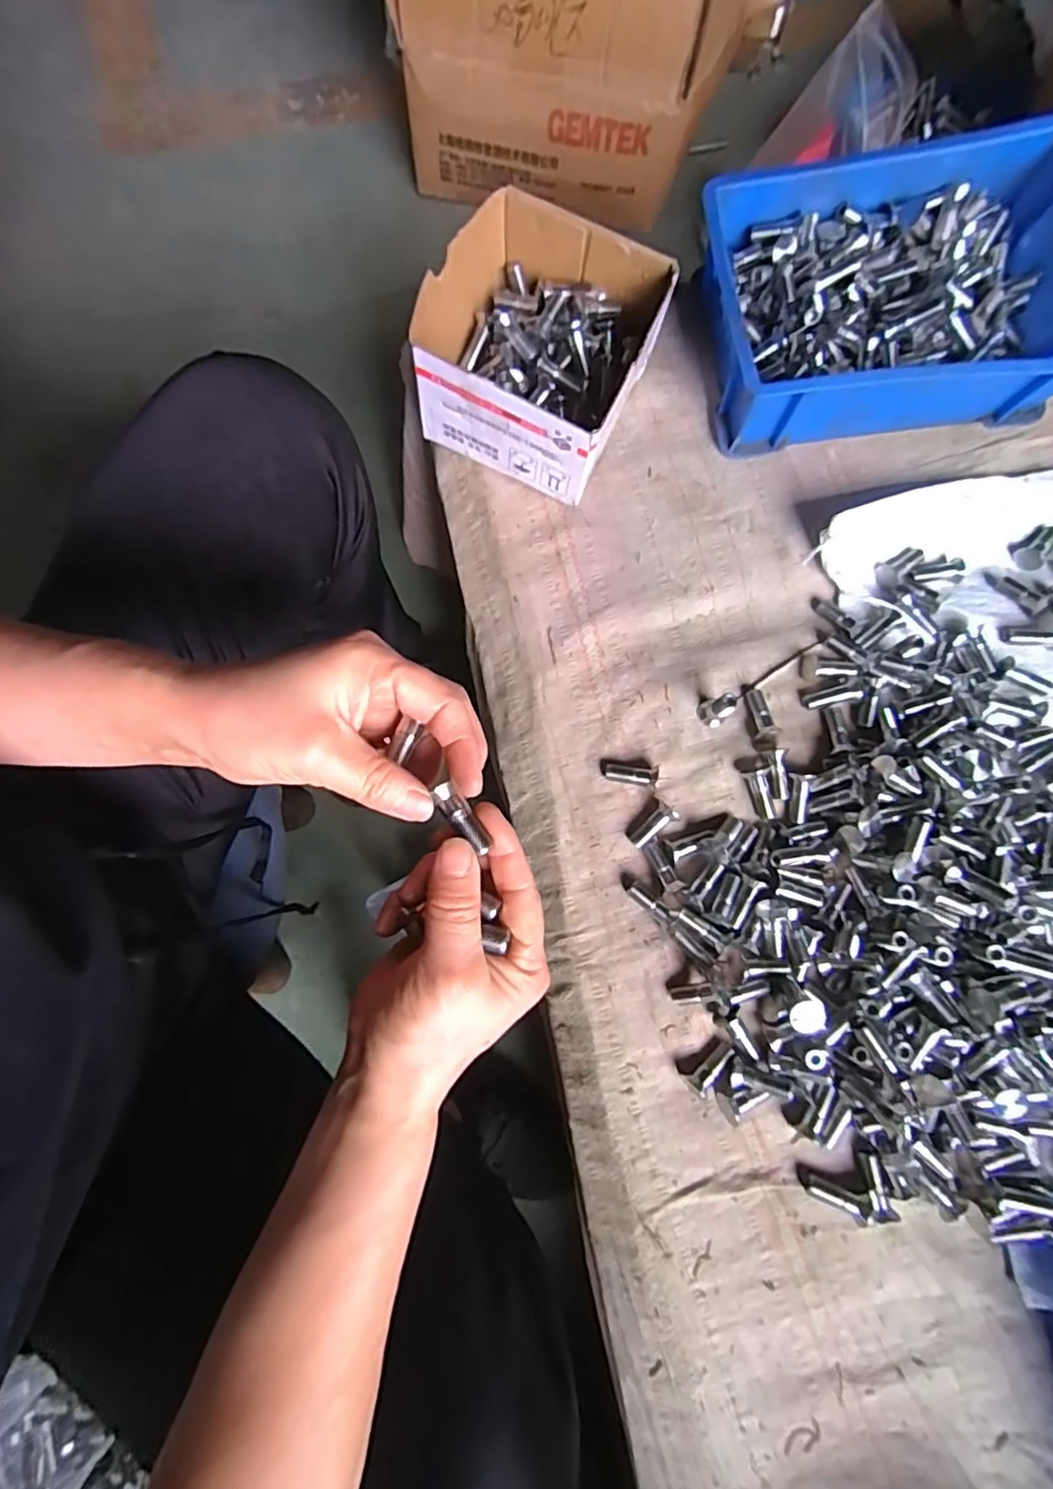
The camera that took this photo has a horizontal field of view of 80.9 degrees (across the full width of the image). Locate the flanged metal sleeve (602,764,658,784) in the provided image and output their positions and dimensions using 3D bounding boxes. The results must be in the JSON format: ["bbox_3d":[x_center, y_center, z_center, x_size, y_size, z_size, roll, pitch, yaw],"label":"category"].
[{"bbox_3d":[0.069,0.020,0.415,0.036,0.012,0.011,4,79,-1],"label":"flanged metal sleeve"}]

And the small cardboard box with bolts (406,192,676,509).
[{"bbox_3d":[0.007,-0.274,0.430,0.145,0.074,0.148,28,79,2],"label":"small cardboard box with bolts"}]

